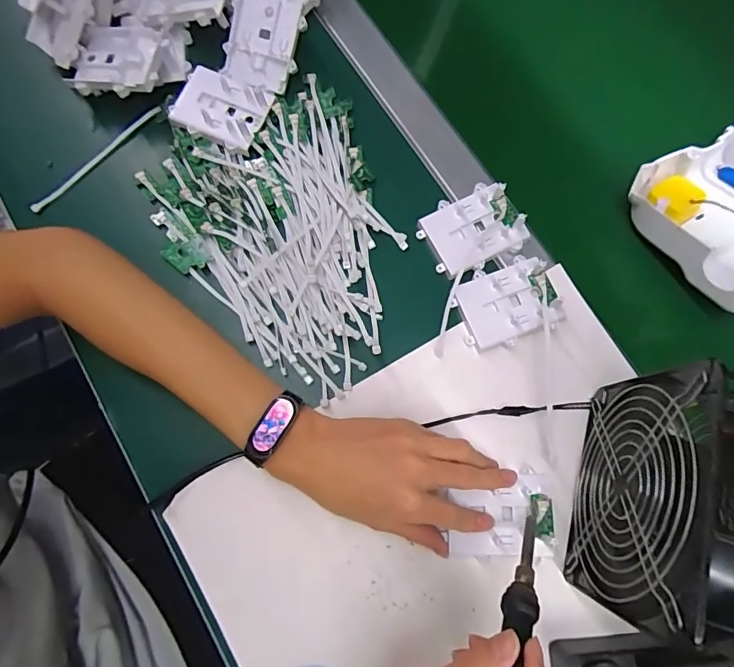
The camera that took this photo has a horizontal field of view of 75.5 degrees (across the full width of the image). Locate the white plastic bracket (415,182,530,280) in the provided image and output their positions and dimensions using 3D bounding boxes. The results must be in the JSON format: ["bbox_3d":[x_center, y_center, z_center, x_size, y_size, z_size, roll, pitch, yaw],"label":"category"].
[{"bbox_3d":[0.093,-0.094,0.423,0.083,0.021,0.067,-25,78,-8],"label":"white plastic bracket"}]

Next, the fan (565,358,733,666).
[{"bbox_3d":[0.194,0.107,0.299,0.069,0.141,0.148,14,76,1],"label":"fan"}]

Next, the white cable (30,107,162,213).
[{"bbox_3d":[-0.246,-0.161,0.435,0.012,0.009,0.145,42,79,8],"label":"white cable"}]

